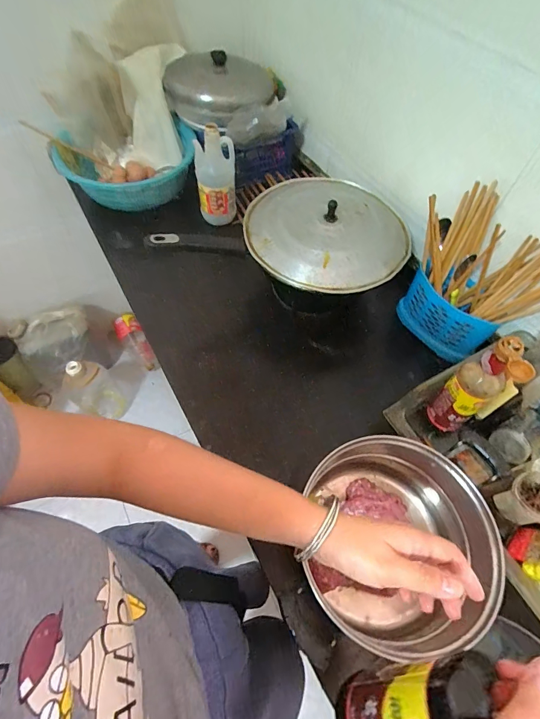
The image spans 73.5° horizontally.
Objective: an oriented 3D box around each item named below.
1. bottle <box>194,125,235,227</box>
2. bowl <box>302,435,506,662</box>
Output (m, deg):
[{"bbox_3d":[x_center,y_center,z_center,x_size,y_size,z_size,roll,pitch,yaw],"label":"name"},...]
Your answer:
[{"bbox_3d":[-0.125,-0.416,0.832,0.086,0.204,0.078,-7,60,-6],"label":"bottle"},{"bbox_3d":[0.167,0.243,0.510,0.227,0.142,0.231,5,60,1],"label":"bowl"}]

